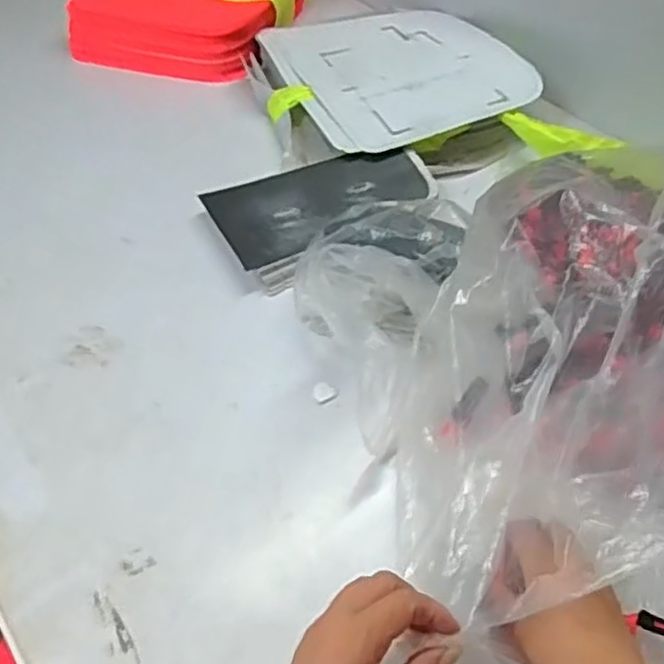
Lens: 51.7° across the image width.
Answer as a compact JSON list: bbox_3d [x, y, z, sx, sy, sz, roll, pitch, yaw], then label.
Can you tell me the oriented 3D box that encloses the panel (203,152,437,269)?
[{"bbox_3d":[-0.009,-0.160,0.781,0.252,0.008,0.132,-23,53,-20],"label":"panel"}]

